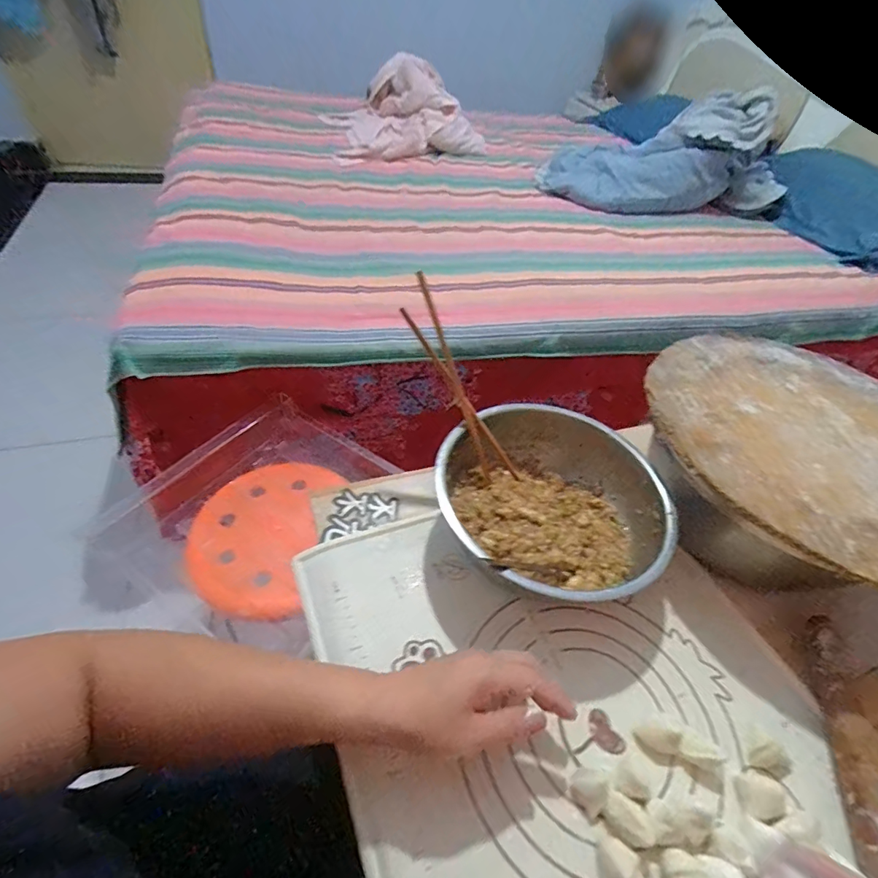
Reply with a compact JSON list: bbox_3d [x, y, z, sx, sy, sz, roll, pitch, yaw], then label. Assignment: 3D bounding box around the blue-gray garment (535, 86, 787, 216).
[{"bbox_3d":[0.696,-0.875,1.402,0.765,0.261,0.234,-5,48,-11],"label":"blue-gray garment"}]

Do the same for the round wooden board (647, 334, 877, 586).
[{"bbox_3d":[0.402,-0.003,0.482,0.346,0.007,0.349,5,45,-5],"label":"round wooden board"}]

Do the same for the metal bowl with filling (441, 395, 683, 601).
[{"bbox_3d":[0.126,0.069,0.483,0.213,0.095,0.224,4,47,-4],"label":"metal bowl with filling"}]

